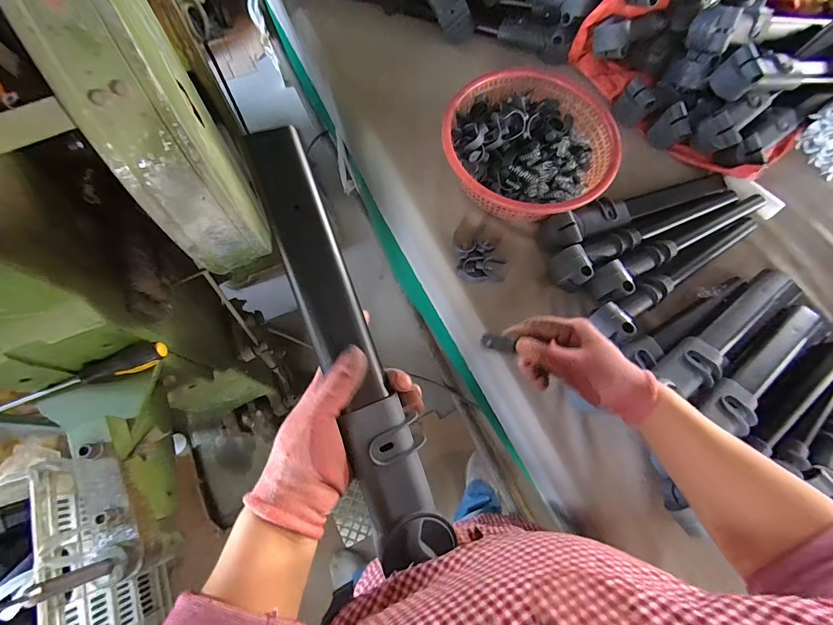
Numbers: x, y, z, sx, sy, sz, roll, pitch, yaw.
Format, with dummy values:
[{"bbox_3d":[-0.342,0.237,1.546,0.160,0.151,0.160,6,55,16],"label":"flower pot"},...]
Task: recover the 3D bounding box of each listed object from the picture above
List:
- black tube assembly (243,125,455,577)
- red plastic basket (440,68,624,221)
[{"bbox_3d":[-0.056,0.029,0.315,0.054,0.030,0.358,-20,92,-9],"label":"black tube assembly"},{"bbox_3d":[0.199,-0.297,0.694,0.290,0.067,0.275,1,70,-2],"label":"red plastic basket"}]

